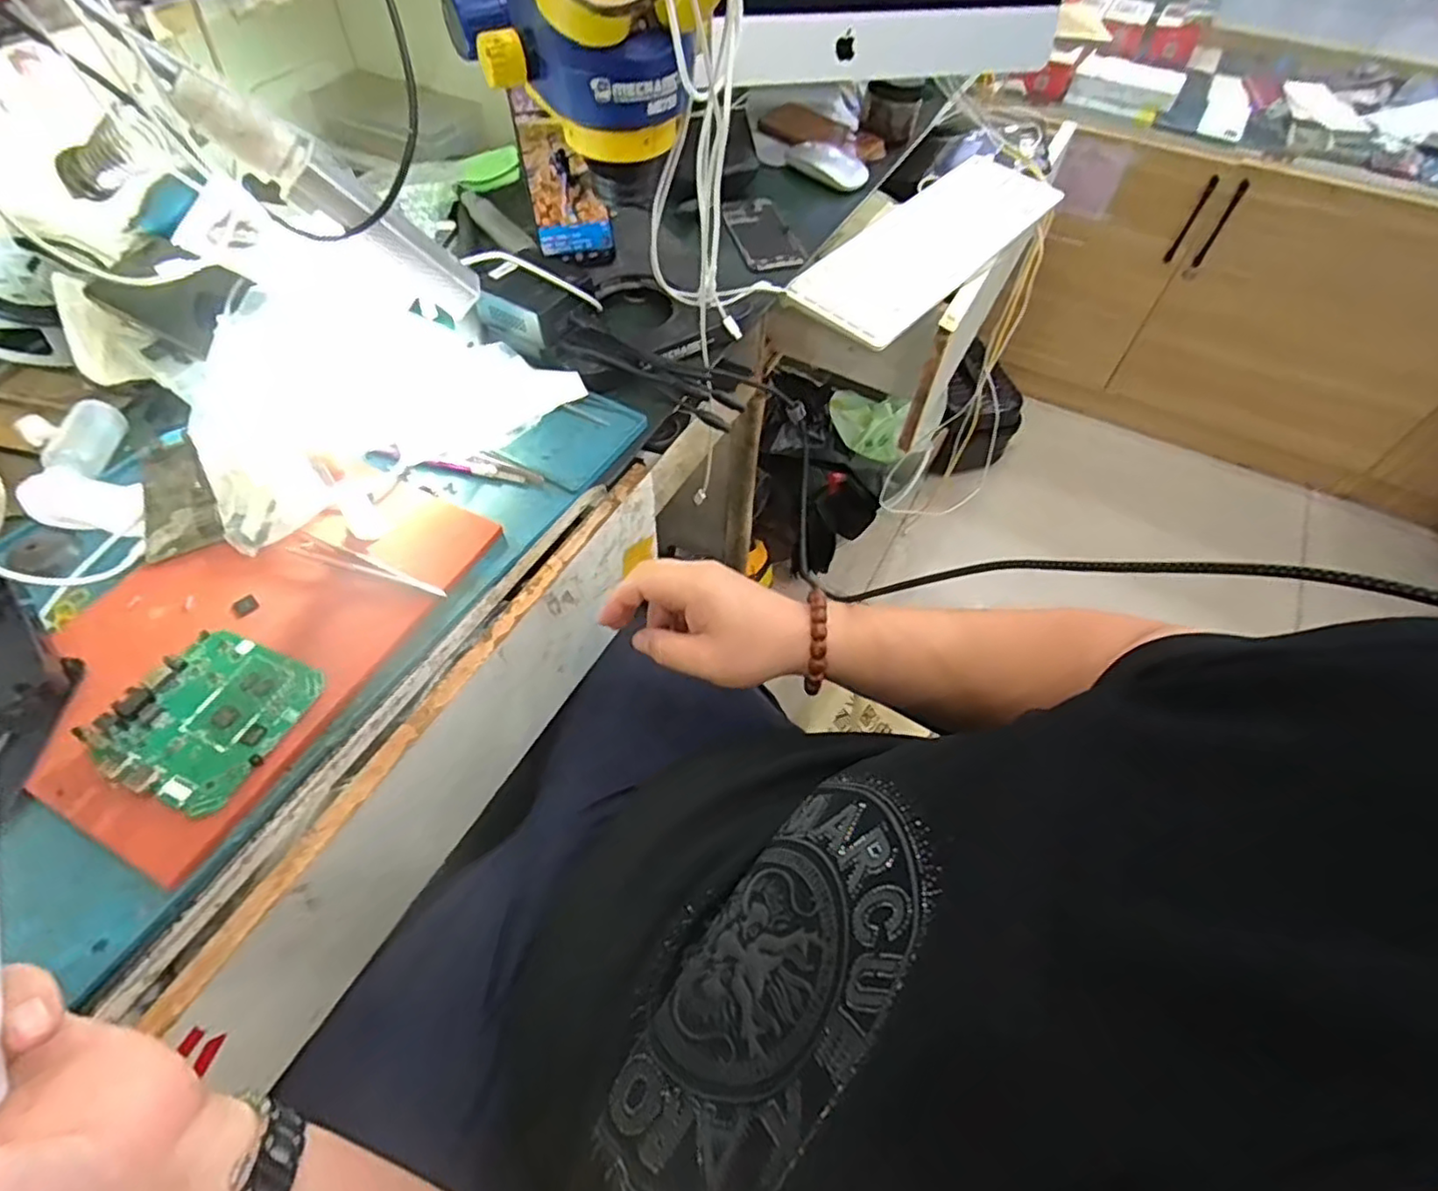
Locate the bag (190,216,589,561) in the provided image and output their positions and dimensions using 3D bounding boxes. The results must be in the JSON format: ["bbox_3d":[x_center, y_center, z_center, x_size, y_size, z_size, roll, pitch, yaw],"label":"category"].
[{"bbox_3d":[-0.300,-0.204,0.558,0.273,0.079,0.255,-32,62,-21],"label":"bag"}]

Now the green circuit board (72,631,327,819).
[{"bbox_3d":[-0.309,0.072,0.412,0.101,0.009,0.099,18,57,11],"label":"green circuit board"}]

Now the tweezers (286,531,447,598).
[{"bbox_3d":[-0.245,-0.022,0.477,0.124,0.005,0.017,18,57,11],"label":"tweezers"}]

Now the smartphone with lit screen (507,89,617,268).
[{"bbox_3d":[-0.145,-0.390,0.645,0.070,0.143,0.009,-14,37,-10],"label":"smartphone with lit screen"}]

